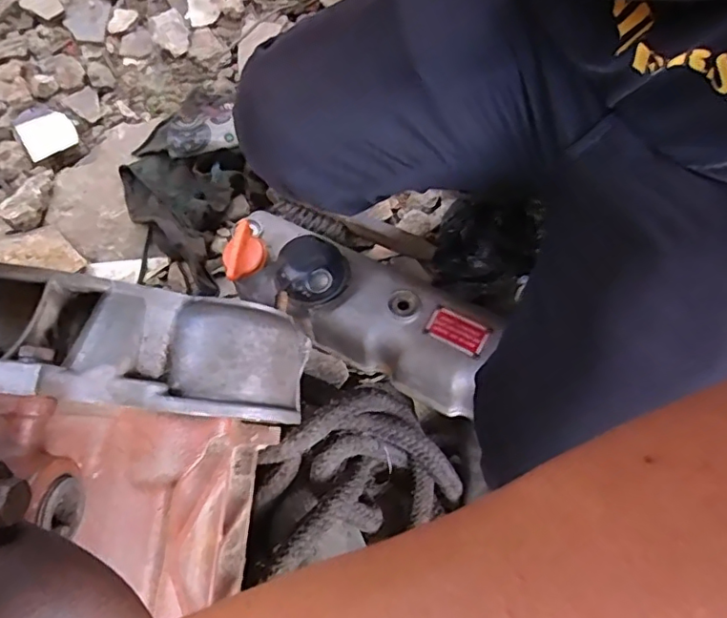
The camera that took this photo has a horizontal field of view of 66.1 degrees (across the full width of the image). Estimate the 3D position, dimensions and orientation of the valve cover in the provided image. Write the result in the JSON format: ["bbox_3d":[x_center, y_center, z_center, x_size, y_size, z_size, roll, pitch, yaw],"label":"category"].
[{"bbox_3d":[-0.005,-0.005,0.661,0.353,0.099,0.113,29,75,8],"label":"valve cover"}]

